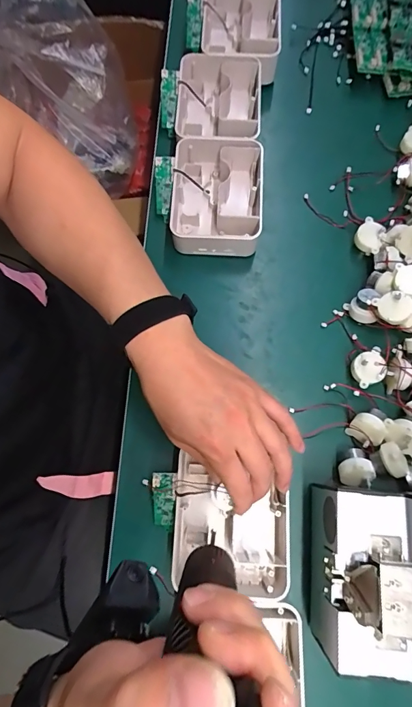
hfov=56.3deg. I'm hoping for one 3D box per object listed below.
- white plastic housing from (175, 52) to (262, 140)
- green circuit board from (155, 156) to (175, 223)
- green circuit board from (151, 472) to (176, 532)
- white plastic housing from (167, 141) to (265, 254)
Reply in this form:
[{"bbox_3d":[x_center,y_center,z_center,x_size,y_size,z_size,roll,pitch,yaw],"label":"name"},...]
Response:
[{"bbox_3d":[0.016,-0.304,0.487,0.101,0.060,0.127,5,74,-1],"label":"white plastic housing"},{"bbox_3d":[-0.049,-0.190,0.447,0.021,0.007,0.069,6,118,2],"label":"green circuit board"},{"bbox_3d":[-0.039,0.138,0.352,0.020,0.009,0.065,1,114,0],"label":"green circuit board"},{"bbox_3d":[0.013,-0.178,0.446,0.102,0.049,0.127,7,74,0],"label":"white plastic housing"}]

